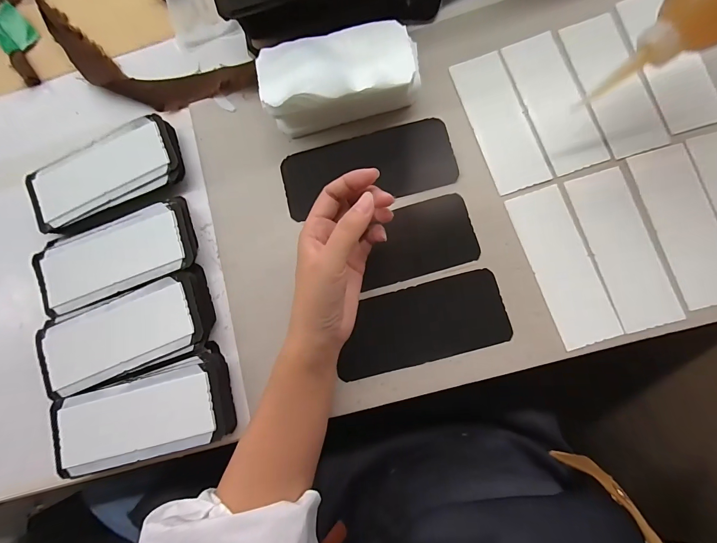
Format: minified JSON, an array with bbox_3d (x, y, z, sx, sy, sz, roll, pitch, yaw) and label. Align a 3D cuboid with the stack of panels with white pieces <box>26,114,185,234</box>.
[{"bbox_3d":[-0.269,-0.100,0.363,0.164,0.025,0.073,-26,81,2],"label":"stack of panels with white pieces"}]

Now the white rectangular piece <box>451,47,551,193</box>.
[{"bbox_3d":[0.141,-0.150,0.336,0.051,0.006,0.144,-18,81,3],"label":"white rectangular piece"}]

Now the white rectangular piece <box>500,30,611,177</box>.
[{"bbox_3d":[0.195,-0.169,0.334,0.051,0.006,0.146,-18,81,3],"label":"white rectangular piece"}]

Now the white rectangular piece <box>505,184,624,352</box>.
[{"bbox_3d":[0.189,-0.007,0.310,0.051,0.006,0.146,-18,81,3],"label":"white rectangular piece"}]

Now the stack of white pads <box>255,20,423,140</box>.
[{"bbox_3d":[-0.018,-0.187,0.328,0.146,0.053,0.077,-13,82,4],"label":"stack of white pads"}]

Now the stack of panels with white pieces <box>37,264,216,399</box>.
[{"bbox_3d":[-0.225,0.060,0.335,0.165,0.033,0.079,-21,81,3],"label":"stack of panels with white pieces"}]

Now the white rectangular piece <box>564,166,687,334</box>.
[{"bbox_3d":[0.242,-0.022,0.307,0.053,0.004,0.146,-16,80,4],"label":"white rectangular piece"}]

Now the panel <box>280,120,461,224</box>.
[{"bbox_3d":[0.009,-0.106,0.347,0.173,0.007,0.073,-13,82,4],"label":"panel"}]

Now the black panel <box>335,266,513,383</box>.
[{"bbox_3d":[0.057,0.050,0.319,0.158,0.005,0.070,-15,81,4],"label":"black panel"}]

